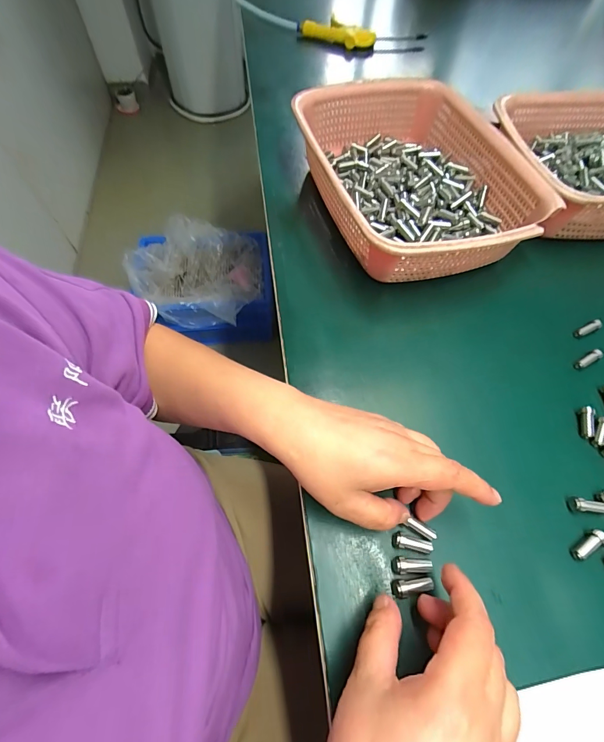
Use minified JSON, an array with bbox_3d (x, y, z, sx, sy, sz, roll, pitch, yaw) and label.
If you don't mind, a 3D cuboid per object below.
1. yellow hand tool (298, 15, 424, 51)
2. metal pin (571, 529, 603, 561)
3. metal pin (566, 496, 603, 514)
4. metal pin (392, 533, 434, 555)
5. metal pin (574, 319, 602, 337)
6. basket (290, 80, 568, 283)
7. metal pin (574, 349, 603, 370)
[{"bbox_3d":[0.106,-0.620,0.666,0.229,0.033,0.044,18,62,8],"label":"yellow hand tool"},{"bbox_3d":[0.211,0.129,0.264,0.028,0.010,0.010,-30,66,-17],"label":"metal pin"},{"bbox_3d":[0.222,0.104,0.278,0.027,0.010,0.011,3,61,0],"label":"metal pin"},{"bbox_3d":[0.079,0.124,0.257,0.028,0.007,0.010,12,61,5],"label":"metal pin"},{"bbox_3d":[0.291,-0.043,0.363,0.031,0.008,0.008,-23,64,-14],"label":"metal pin"},{"bbox_3d":[0.130,-0.223,0.414,0.235,0.073,0.291,-10,62,-7],"label":"basket"},{"bbox_3d":[0.277,-0.011,0.345,0.030,0.010,0.009,-26,65,-15],"label":"metal pin"}]

